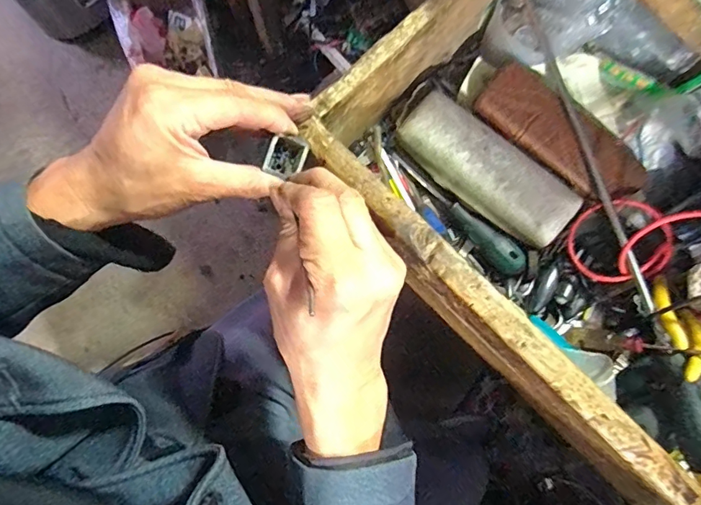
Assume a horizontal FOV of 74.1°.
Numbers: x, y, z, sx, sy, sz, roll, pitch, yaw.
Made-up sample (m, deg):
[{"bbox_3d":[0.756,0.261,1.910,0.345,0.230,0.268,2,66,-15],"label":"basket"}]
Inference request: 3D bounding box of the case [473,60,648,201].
[{"bbox_3d":[0.172,-0.095,0.374,0.143,0.020,0.055,39,81,6],"label":"case"}]

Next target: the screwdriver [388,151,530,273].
[{"bbox_3d":[0.090,-0.035,0.390,0.022,0.019,0.141,-42,83,-8],"label":"screwdriver"}]

